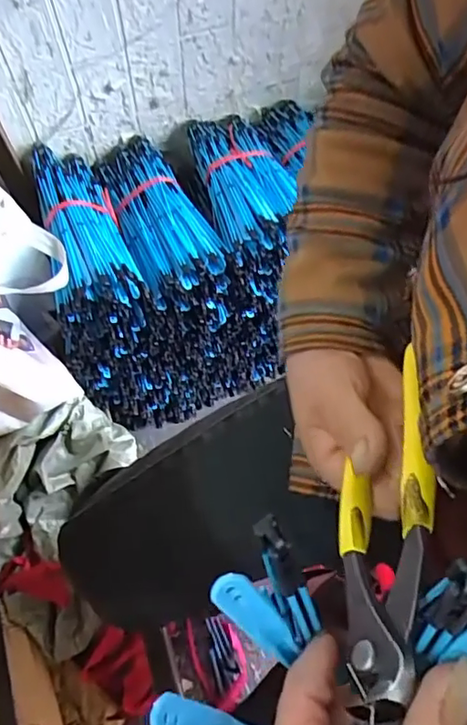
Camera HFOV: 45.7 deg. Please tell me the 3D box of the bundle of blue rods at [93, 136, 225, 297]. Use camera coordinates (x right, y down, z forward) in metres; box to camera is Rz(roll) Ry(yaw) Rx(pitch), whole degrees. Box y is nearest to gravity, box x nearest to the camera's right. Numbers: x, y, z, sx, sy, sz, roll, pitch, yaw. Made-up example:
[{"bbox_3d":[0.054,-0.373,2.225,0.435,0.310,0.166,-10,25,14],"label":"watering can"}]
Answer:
[{"bbox_3d":[-0.117,-0.232,0.811,0.114,0.069,0.307,-21,66,-9],"label":"bundle of blue rods"}]

